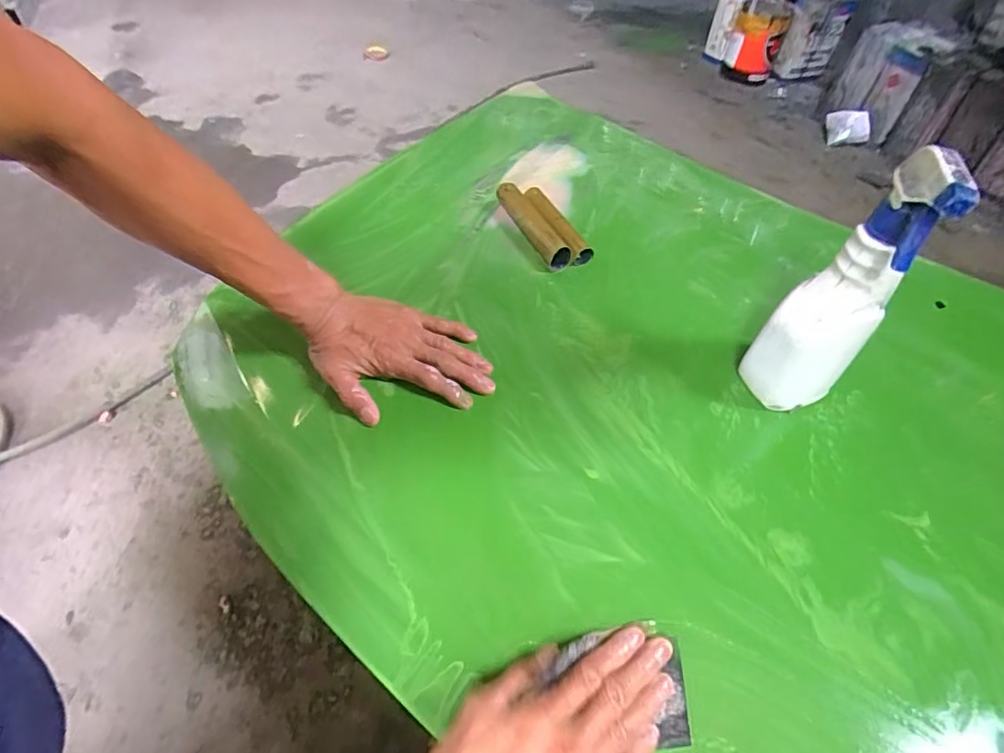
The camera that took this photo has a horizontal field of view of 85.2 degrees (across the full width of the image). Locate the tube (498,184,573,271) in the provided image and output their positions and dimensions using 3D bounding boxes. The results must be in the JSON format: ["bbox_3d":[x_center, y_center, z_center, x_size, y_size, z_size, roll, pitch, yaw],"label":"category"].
[{"bbox_3d":[0.033,-0.178,0.632,0.030,0.028,0.132,-17,54,-15],"label":"tube"}]

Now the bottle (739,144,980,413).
[{"bbox_3d":[0.254,-0.055,0.417,0.059,0.229,0.069,-35,60,-26],"label":"bottle"}]

